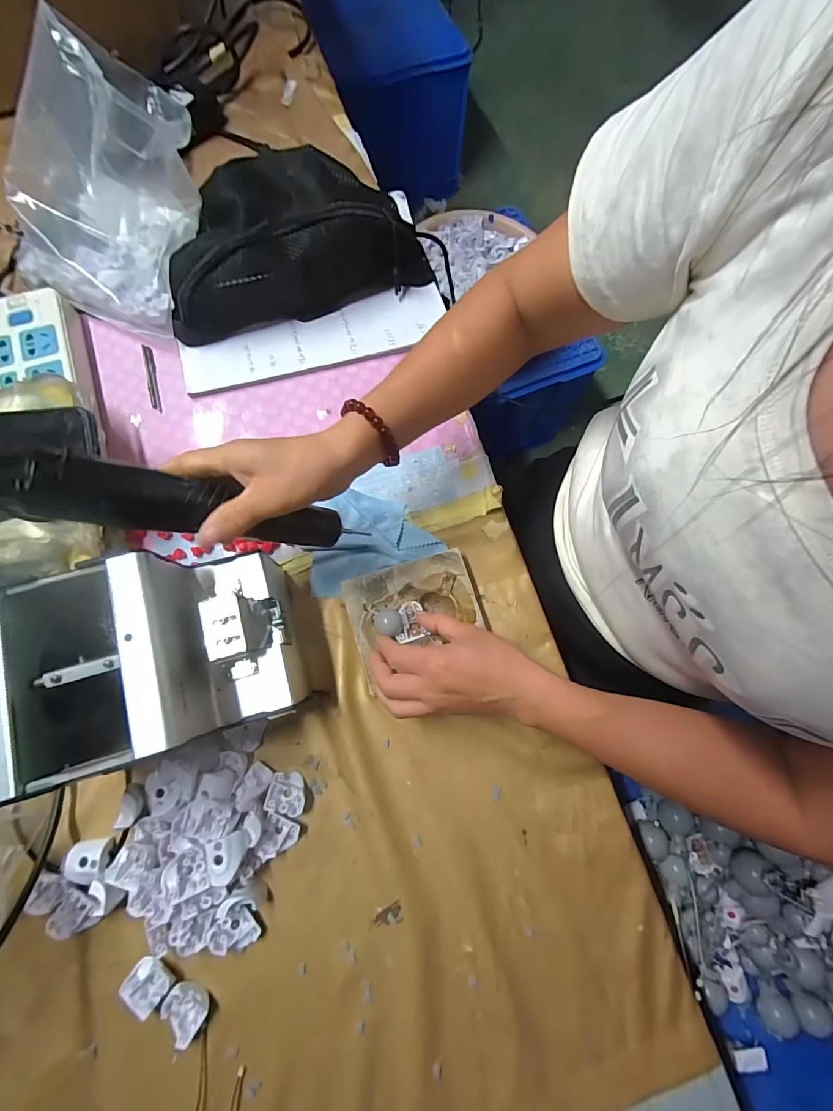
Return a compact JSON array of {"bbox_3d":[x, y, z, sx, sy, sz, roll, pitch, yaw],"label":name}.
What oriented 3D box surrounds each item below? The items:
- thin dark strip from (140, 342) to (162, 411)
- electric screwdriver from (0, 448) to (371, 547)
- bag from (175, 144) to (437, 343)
[{"bbox_3d":[-0.278,-0.187,0.445,0.010,0.004,0.080,-15,79,-6],"label":"thin dark strip"},{"bbox_3d":[-0.146,-0.033,0.287,0.248,0.030,0.036,8,73,-46],"label":"electric screwdriver"},{"bbox_3d":[-0.133,-0.331,0.437,0.264,0.078,0.130,-17,79,-6],"label":"bag"}]

